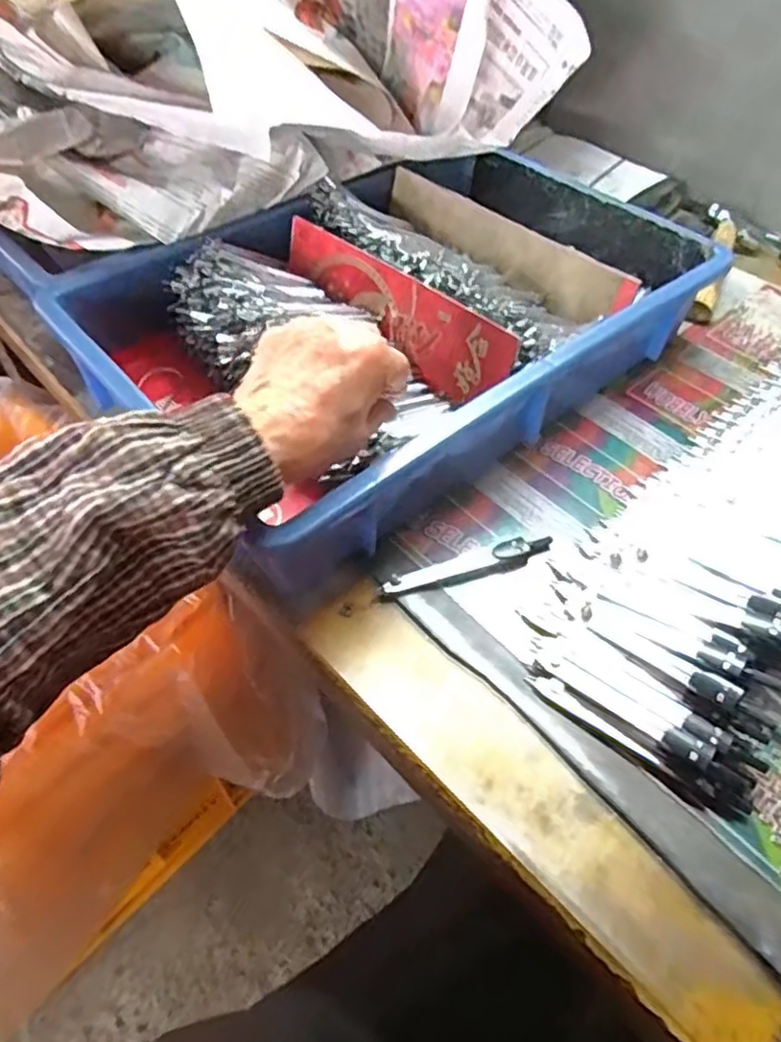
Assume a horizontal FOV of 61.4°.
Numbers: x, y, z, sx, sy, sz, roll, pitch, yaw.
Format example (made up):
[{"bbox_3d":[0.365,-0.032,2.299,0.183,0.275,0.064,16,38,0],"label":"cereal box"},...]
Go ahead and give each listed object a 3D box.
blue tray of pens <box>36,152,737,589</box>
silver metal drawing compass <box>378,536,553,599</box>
[{"bbox_3d":[0.005,-0.156,0.500,0.420,0.084,0.286,-34,59,-25],"label":"blue tray of pens"},{"bbox_3d":[0.047,0.026,0.398,0.110,0.010,0.014,-16,53,-13],"label":"silver metal drawing compass"}]

